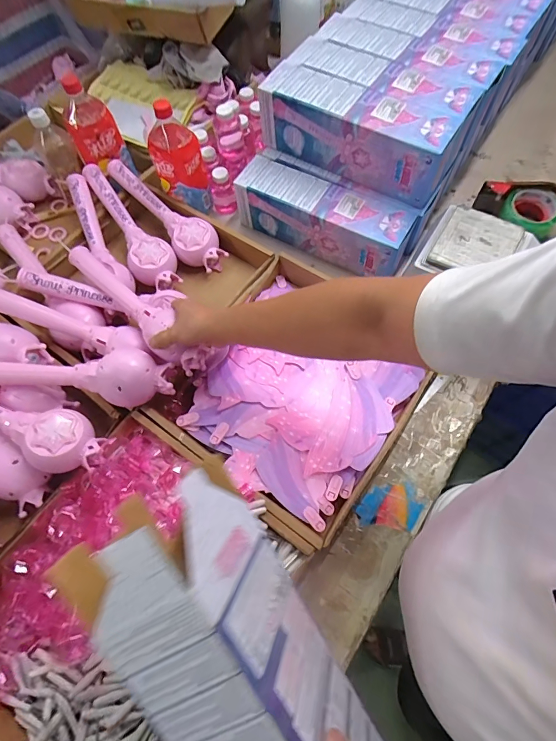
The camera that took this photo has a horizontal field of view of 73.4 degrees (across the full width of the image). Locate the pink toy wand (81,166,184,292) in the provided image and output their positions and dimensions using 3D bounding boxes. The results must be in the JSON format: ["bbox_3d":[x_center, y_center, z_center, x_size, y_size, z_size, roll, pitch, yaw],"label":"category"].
[{"bbox_3d":[-0.294,-0.281,0.729,0.086,0.062,0.312,-35,69,-13],"label":"pink toy wand"}]

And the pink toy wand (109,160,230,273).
[{"bbox_3d":[-0.219,-0.318,0.751,0.090,0.064,0.310,-36,70,-14],"label":"pink toy wand"}]

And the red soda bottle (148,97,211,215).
[{"bbox_3d":[-0.184,-0.394,0.708,0.076,0.179,0.073,-1,66,1],"label":"red soda bottle"}]

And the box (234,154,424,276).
[{"bbox_3d":[0.088,-0.297,0.723,0.339,0.106,0.097,28,69,13],"label":"box"}]

